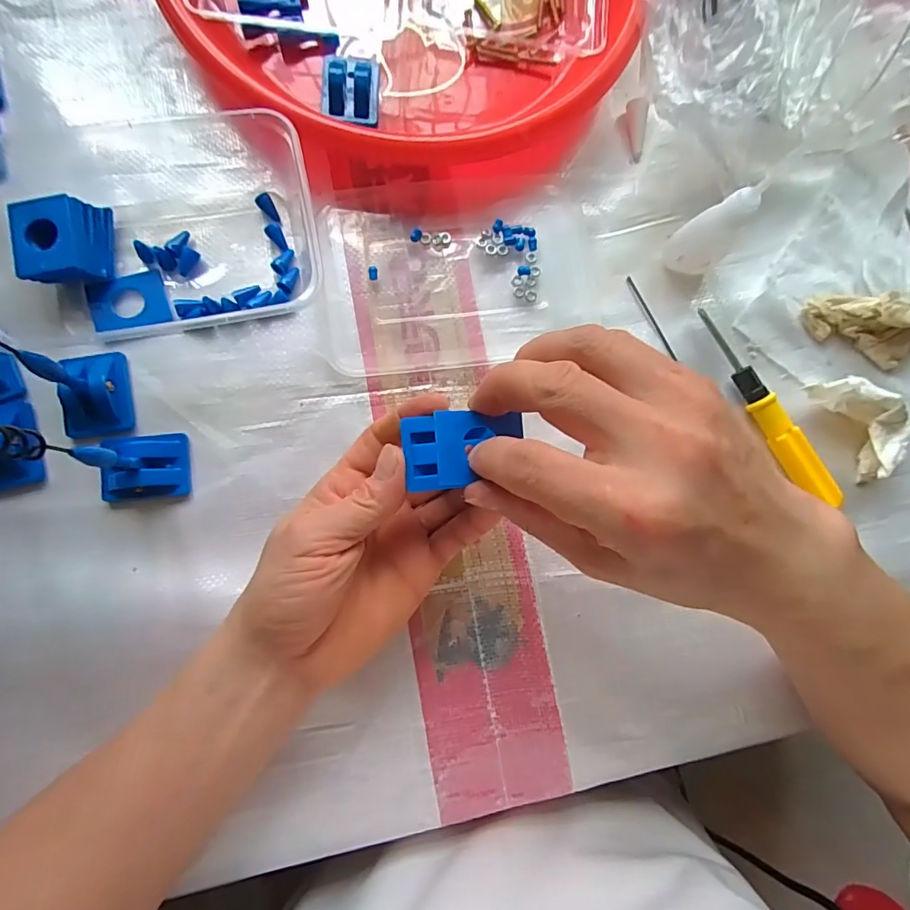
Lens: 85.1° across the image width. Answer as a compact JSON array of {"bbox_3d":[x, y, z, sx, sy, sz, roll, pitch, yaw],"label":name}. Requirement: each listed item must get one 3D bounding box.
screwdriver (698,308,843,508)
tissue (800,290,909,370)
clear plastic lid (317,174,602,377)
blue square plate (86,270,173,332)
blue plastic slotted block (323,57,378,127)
[{"bbox_3d":[0.192,-0.029,0.308,0.015,0.016,0.138,-30,86,-9],"label":"screwdriver"},{"bbox_3d":[0.273,-0.079,0.311,0.098,0.028,0.041,3,82,-6],"label":"tissue"},{"bbox_3d":[0.004,-0.114,0.305,0.166,0.011,0.117,-8,83,-7],"label":"clear plastic lid"},{"bbox_3d":[-0.187,-0.088,0.285,0.042,0.005,0.031,-12,84,-8],"label":"blue square plate"},{"bbox_3d":[-0.064,-0.229,0.308,0.032,0.021,0.043,5,82,-5],"label":"blue plastic slotted block"}]

